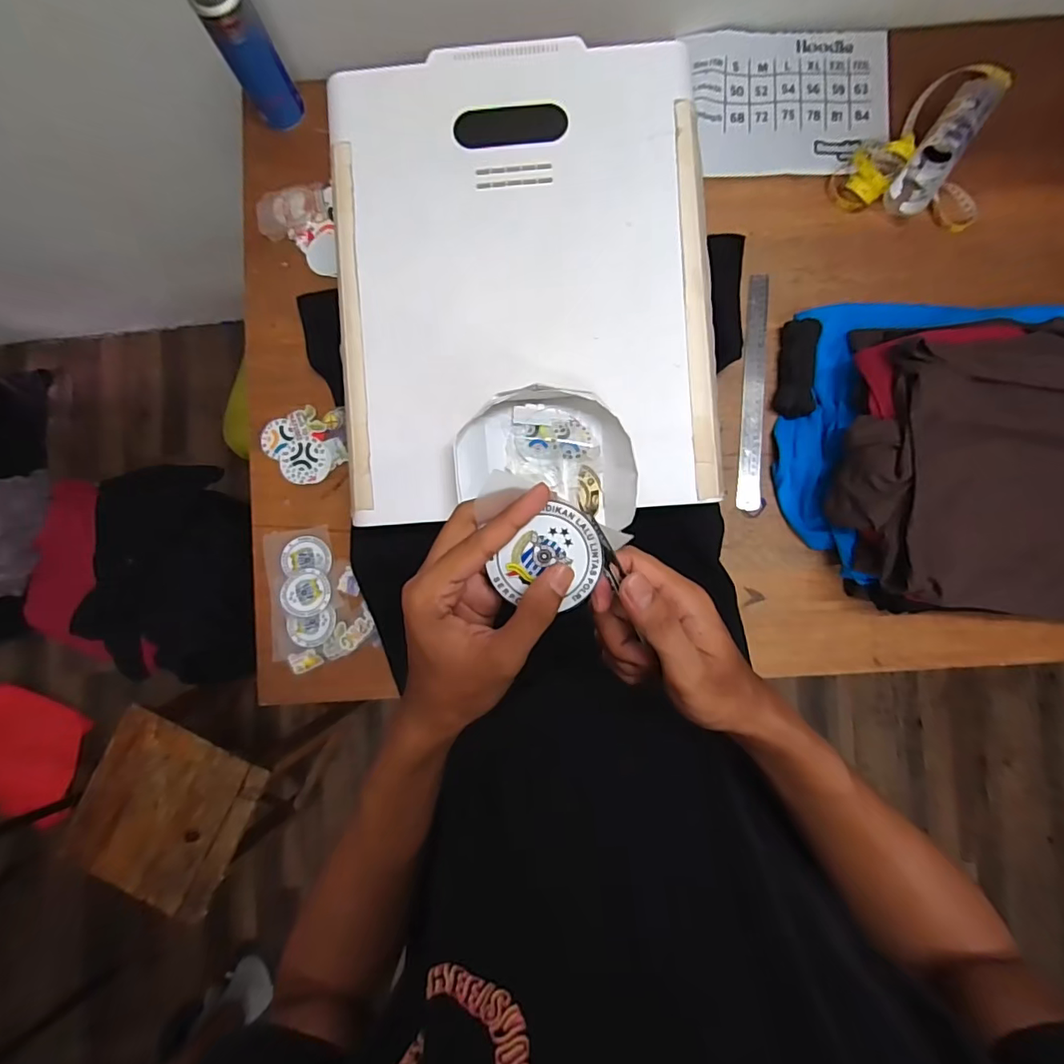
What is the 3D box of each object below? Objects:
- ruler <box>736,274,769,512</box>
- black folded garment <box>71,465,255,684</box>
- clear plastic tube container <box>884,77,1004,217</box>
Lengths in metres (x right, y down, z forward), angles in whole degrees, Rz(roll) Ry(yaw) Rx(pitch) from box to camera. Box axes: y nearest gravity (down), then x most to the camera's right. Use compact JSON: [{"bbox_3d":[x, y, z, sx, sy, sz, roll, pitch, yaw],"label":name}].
[{"bbox_3d":[0.305,-0.192,0.710,0.032,0.006,0.321,3,88,8],"label":"ruler"},{"bbox_3d":[-0.717,0.097,1.055,0.153,0.286,0.435,4,87,2],"label":"black folded garment"},{"bbox_3d":[0.549,-0.518,0.683,0.057,0.052,0.197,34,88,3],"label":"clear plastic tube container"}]

